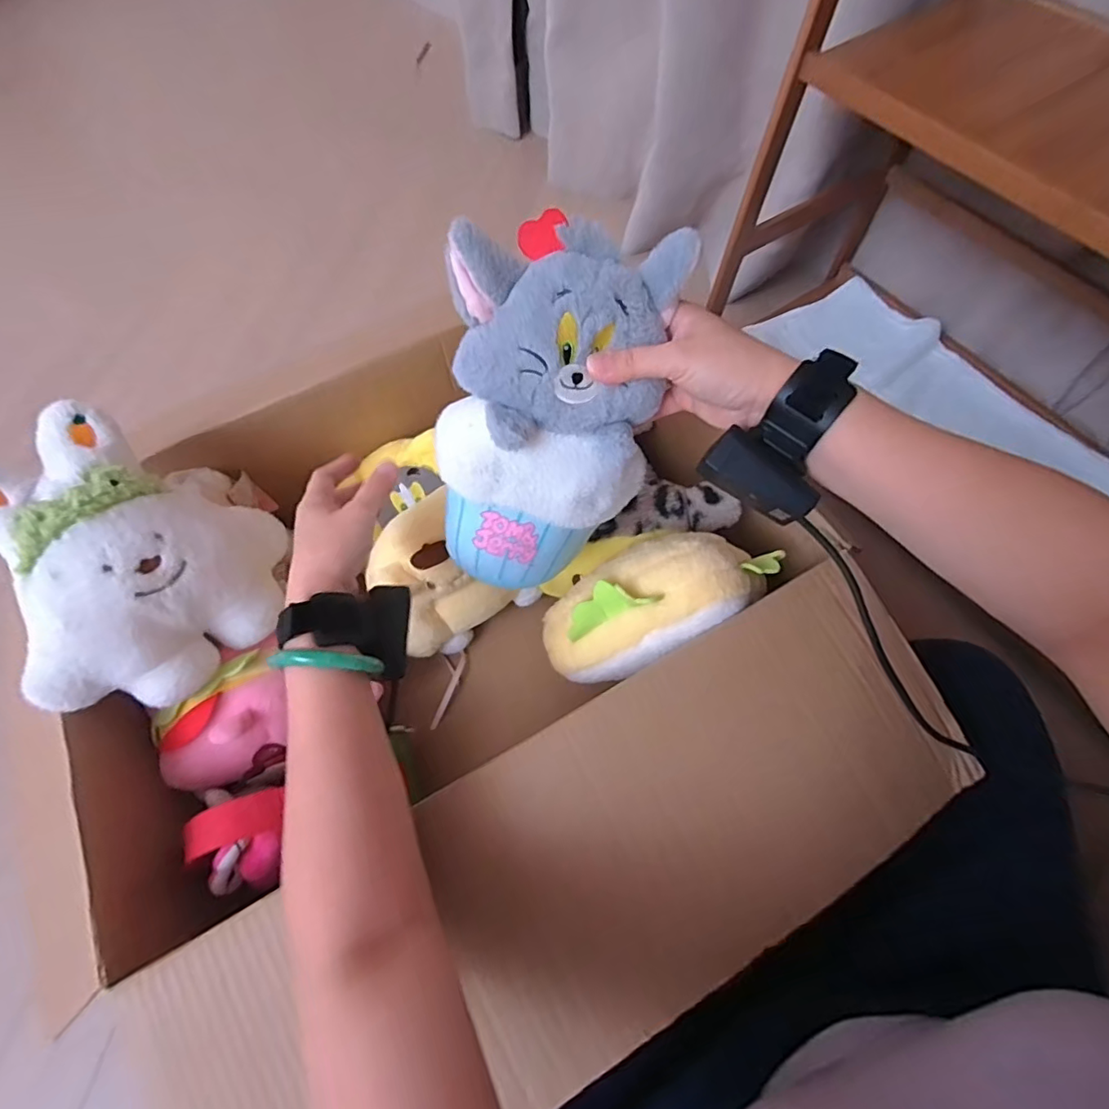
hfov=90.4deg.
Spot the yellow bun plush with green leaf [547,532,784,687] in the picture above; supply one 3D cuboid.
[{"bbox_3d":[0.090,0.039,0.484,0.213,0.116,0.097,-28,64,16],"label":"yellow bun plush with green leaf"}]

